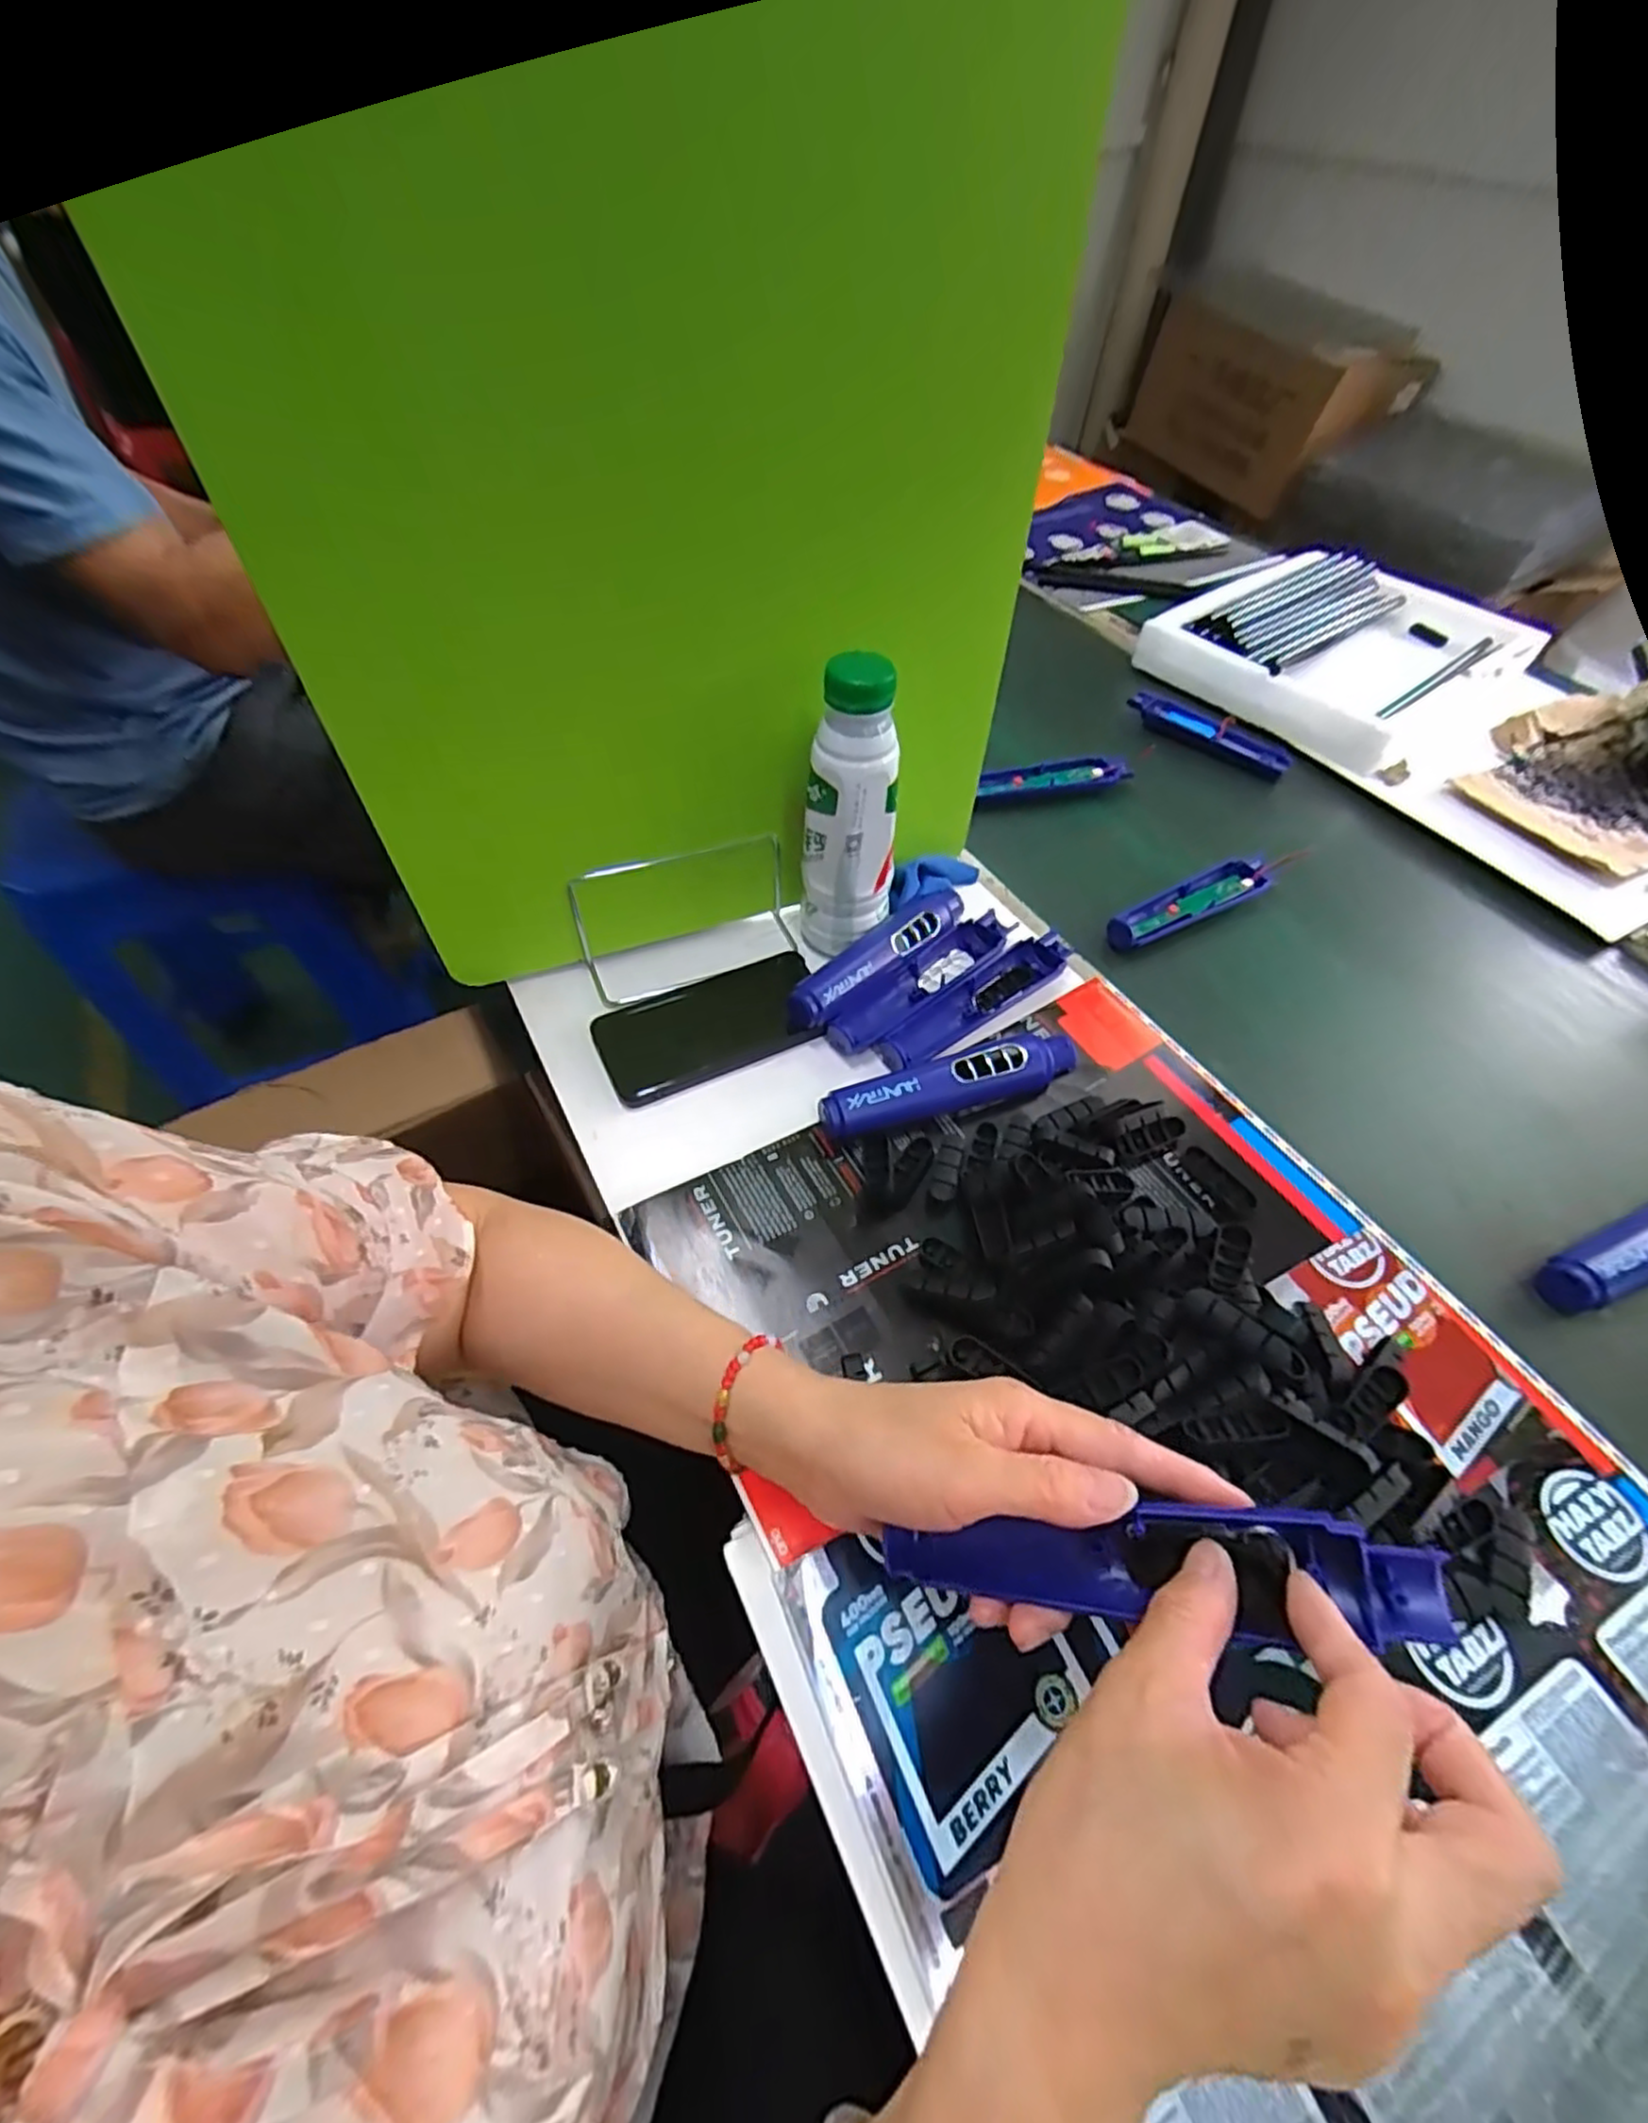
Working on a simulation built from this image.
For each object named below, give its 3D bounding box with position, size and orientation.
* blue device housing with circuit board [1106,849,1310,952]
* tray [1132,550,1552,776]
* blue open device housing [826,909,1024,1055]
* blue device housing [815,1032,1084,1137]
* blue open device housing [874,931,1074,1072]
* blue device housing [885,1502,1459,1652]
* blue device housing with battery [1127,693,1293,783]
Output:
[{"bbox_3d":[0.305,-0.133,0.600,0.178,0.022,0.040,-27,59,-20],"label":"blue device housing with circuit board"},{"bbox_3d":[0.594,-0.473,0.841,0.402,0.047,0.319,-30,60,-22],"label":"tray"},{"bbox_3d":[0.071,-0.056,0.528,0.162,0.019,0.040,-37,63,-25],"label":"blue open device housing"},{"bbox_3d":[0.085,0.013,0.470,0.175,0.027,0.031,-17,56,-14],"label":"blue device housing"},{"bbox_3d":[0.109,-0.042,0.517,0.165,0.020,0.035,-32,61,-23],"label":"blue open device housing"},{"bbox_3d":[0.107,0.173,0.252,0.172,0.019,0.034,-12,49,20],"label":"blue device housing"},{"bbox_3d":[0.400,-0.340,0.771,0.039,0.025,0.167,-33,61,-23],"label":"blue device housing with battery"}]

